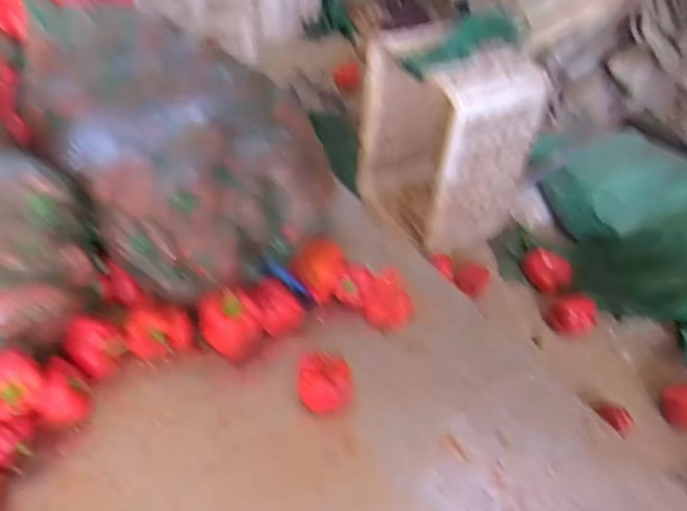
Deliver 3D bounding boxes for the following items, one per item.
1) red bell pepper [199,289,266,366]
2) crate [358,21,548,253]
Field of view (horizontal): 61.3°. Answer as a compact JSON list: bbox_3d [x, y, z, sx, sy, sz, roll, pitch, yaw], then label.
[{"bbox_3d":[-0.171,0.108,0.896,0.089,0.086,0.084,2,47,-2],"label":"red bell pepper"},{"bbox_3d":[0.266,-0.284,1.579,0.338,0.593,0.366,-18,50,-19],"label":"crate"}]

